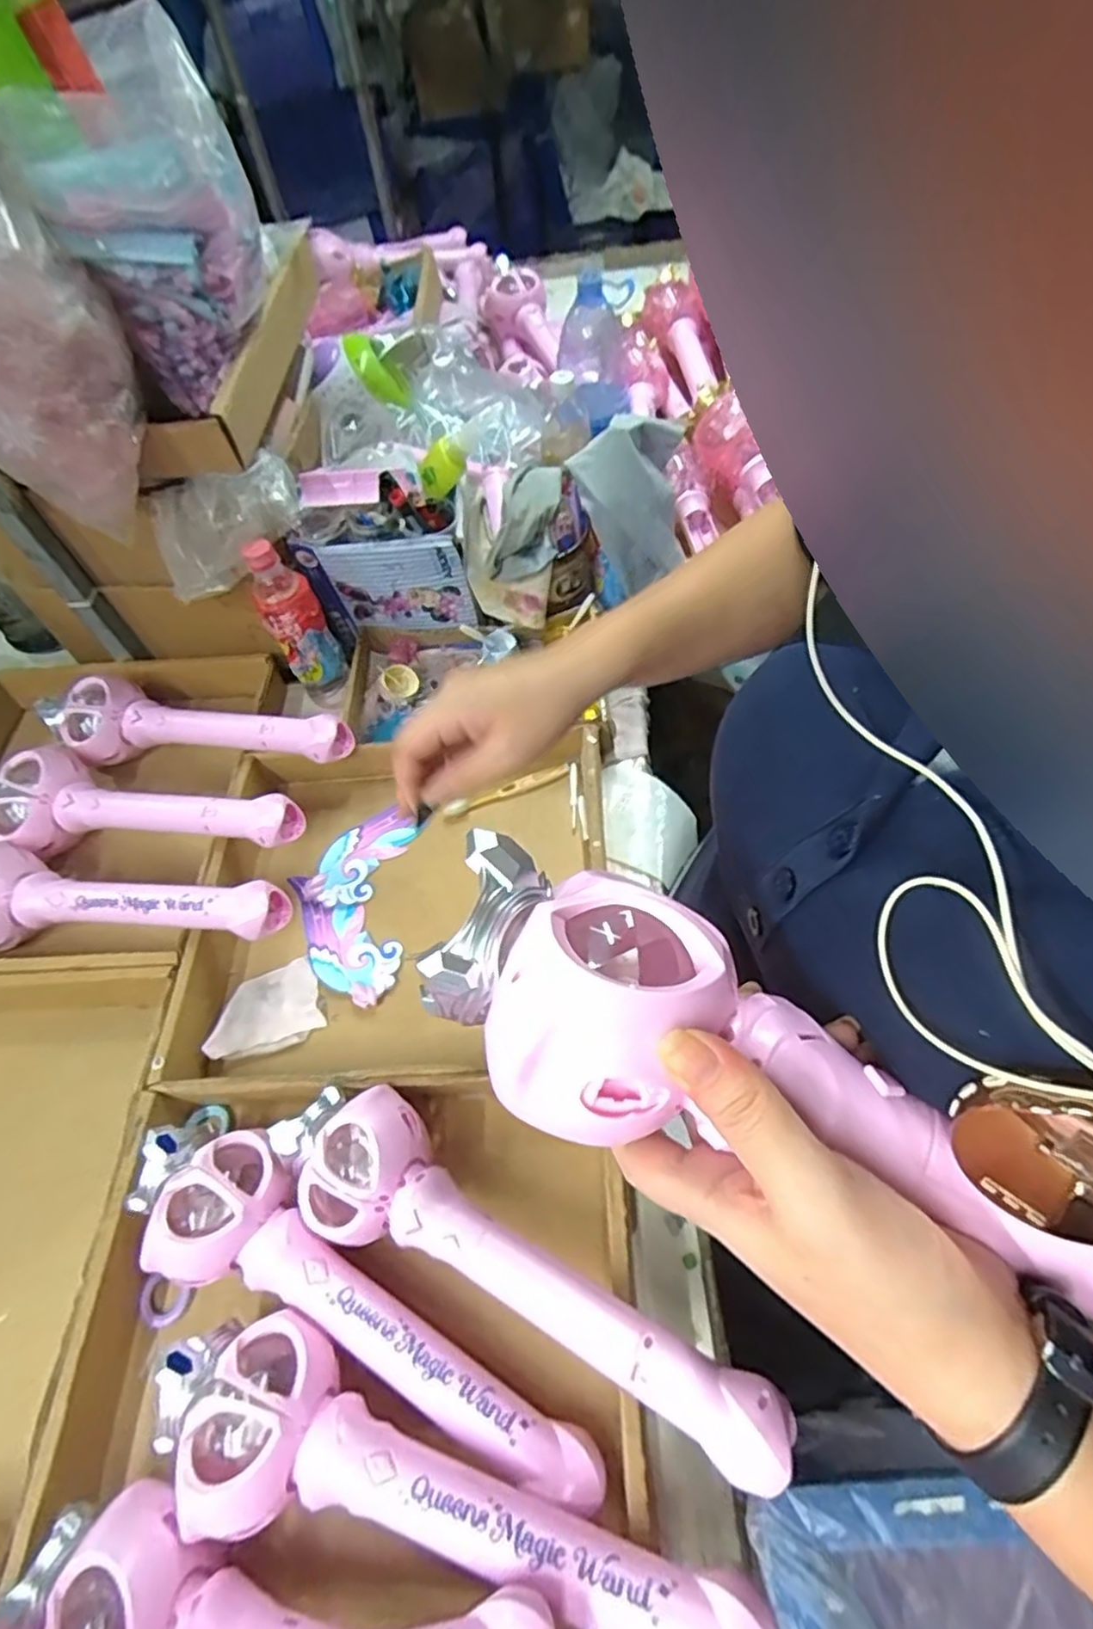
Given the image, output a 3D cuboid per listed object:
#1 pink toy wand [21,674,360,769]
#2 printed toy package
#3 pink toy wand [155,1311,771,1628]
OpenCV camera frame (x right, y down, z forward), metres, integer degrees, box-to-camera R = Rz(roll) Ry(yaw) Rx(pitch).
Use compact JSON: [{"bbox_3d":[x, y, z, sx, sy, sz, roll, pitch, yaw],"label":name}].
[{"bbox_3d":[-0.389,-0.092,0.756,0.364,0.058,0.097,10,58,12],"label":"pink toy wand"},{"bbox_3d":[-0.182,-0.261,0.792,0.179,0.139,0.030,-2,56,4],"label":"printed toy package"},{"bbox_3d":[-0.069,0.384,0.376,0.361,0.057,0.093,15,59,14],"label":"pink toy wand"}]

